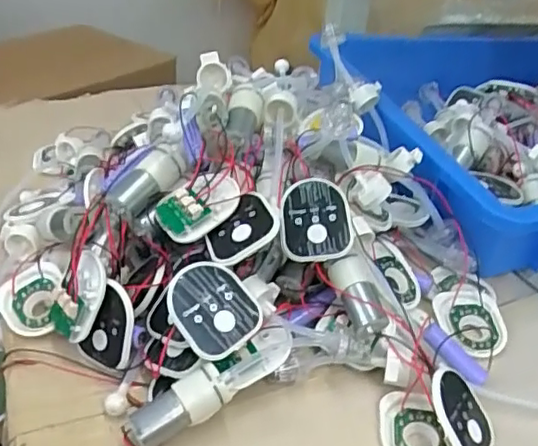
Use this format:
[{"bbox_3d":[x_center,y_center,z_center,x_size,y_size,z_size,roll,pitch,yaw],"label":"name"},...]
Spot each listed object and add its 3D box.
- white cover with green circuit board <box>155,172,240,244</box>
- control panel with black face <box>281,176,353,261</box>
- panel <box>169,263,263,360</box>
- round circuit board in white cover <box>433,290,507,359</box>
[{"bbox_3d":[-0.048,-0.013,0.410,0.056,0.014,0.047,-33,53,-8],"label":"white cover with green circuit board"},{"bbox_3d":[0.032,-0.002,0.418,0.048,0.009,0.055,-7,75,0],"label":"control panel with black face"},{"bbox_3d":[-0.034,0.053,0.377,0.049,0.012,0.058,-32,80,-25],"label":"panel"},{"bbox_3d":[0.150,0.072,0.446,0.049,0.008,0.056,8,33,4],"label":"round circuit board in white cover"}]

